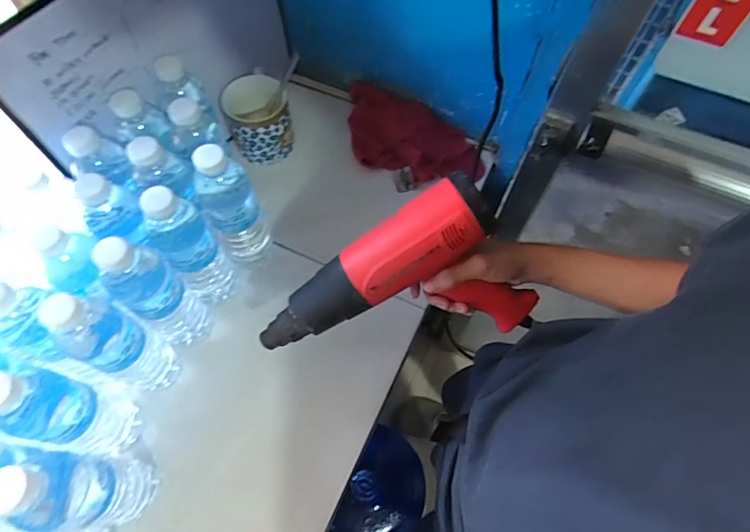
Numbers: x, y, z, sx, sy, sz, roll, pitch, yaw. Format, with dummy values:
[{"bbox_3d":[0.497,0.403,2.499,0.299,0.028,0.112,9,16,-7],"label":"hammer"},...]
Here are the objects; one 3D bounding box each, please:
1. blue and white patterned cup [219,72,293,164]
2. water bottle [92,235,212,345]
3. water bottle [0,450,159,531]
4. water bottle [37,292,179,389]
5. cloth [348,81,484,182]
[{"bbox_3d":[-0.170,-0.213,0.678,0.095,0.097,0.081,-13,64,-9],"label":"blue and white patterned cup"},{"bbox_3d":[-0.236,0.031,0.503,0.054,0.201,0.063,37,67,15],"label":"water bottle"},{"bbox_3d":[-0.264,0.205,0.421,0.060,0.190,0.062,1,63,-2],"label":"water bottle"},{"bbox_3d":[-0.264,0.082,0.475,0.056,0.201,0.059,1,63,-2],"label":"water bottle"},{"bbox_3d":[0.054,-0.198,0.710,0.242,0.048,0.132,20,64,8],"label":"cloth"}]

